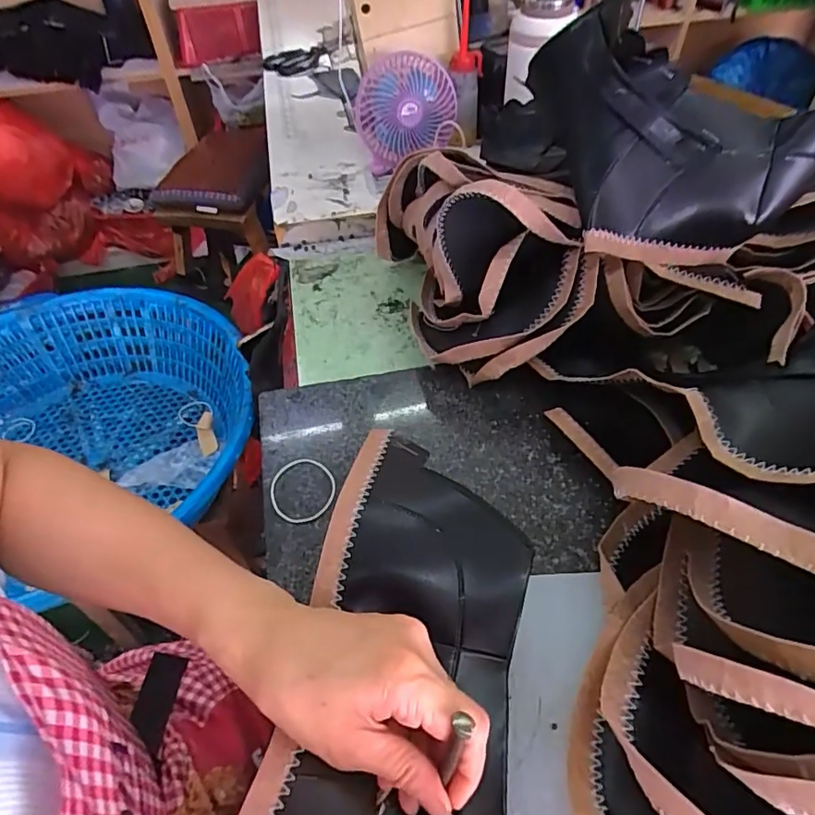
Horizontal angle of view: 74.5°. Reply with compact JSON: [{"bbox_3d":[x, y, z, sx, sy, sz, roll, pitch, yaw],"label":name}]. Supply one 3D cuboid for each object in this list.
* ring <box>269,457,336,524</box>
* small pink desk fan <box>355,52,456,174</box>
[{"bbox_3d":[-0.084,0.067,0.431,0.051,0.006,0.059,-12,51,-7],"label":"ring"},{"bbox_3d":[-0.002,-0.389,0.714,0.135,0.121,0.062,-2,50,1],"label":"small pink desk fan"}]

